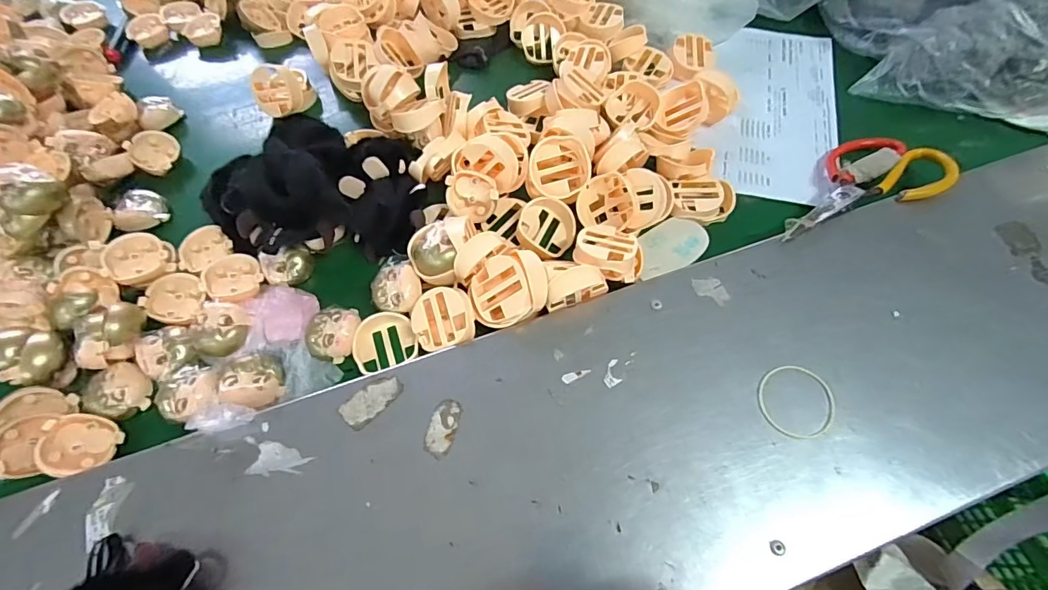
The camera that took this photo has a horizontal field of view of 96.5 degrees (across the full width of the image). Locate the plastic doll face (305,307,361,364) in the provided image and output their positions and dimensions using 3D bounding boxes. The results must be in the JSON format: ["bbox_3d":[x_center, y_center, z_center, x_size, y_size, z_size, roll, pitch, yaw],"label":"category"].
[{"bbox_3d":[-0.168,0.032,0.414,0.041,0.020,0.048,6,62,5],"label":"plastic doll face"}]

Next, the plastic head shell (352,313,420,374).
[{"bbox_3d":[-0.123,0.042,0.410,0.055,0.019,0.057,-1,62,2],"label":"plastic head shell"}]

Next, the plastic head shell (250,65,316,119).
[{"bbox_3d":[-0.285,-0.244,0.552,0.062,0.041,0.067,-1,62,2],"label":"plastic head shell"}]

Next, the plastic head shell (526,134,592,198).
[{"bbox_3d":[0.032,-0.121,0.444,0.062,0.024,0.056,-12,105,0],"label":"plastic head shell"}]

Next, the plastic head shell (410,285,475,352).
[{"bbox_3d":[-0.069,0.020,0.409,0.055,0.023,0.052,-22,76,17],"label":"plastic head shell"}]

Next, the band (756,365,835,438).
[{"bbox_3d":[0.209,0.081,0.357,0.057,0.004,0.055,-1,62,2],"label":"band"}]

